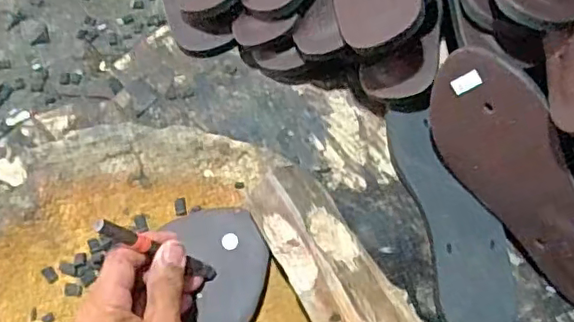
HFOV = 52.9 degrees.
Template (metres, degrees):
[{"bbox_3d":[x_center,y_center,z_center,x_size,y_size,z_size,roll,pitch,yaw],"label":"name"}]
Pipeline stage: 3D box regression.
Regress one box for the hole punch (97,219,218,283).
[{"bbox_3d":[-0.088,0.062,0.397,0.010,0.105,0.011,-1,65,42],"label":"hole punch"}]

